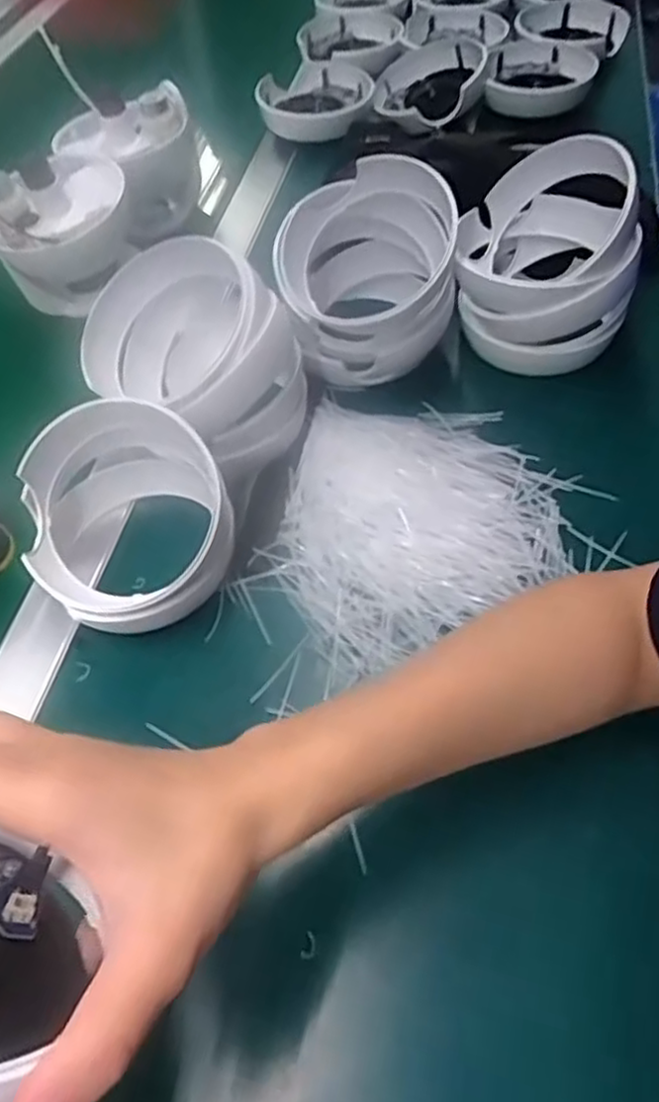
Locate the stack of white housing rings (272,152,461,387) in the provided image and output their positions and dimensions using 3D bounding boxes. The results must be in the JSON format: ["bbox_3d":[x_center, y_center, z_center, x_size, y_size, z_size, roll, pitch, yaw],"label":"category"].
[{"bbox_3d":[0.029,-0.199,0.502,0.118,0.113,0.115,8,55,11],"label":"stack of white housing rings"}]

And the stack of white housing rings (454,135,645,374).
[{"bbox_3d":[0.149,-0.200,0.496,0.115,0.117,0.119,6,55,9],"label":"stack of white housing rings"}]

